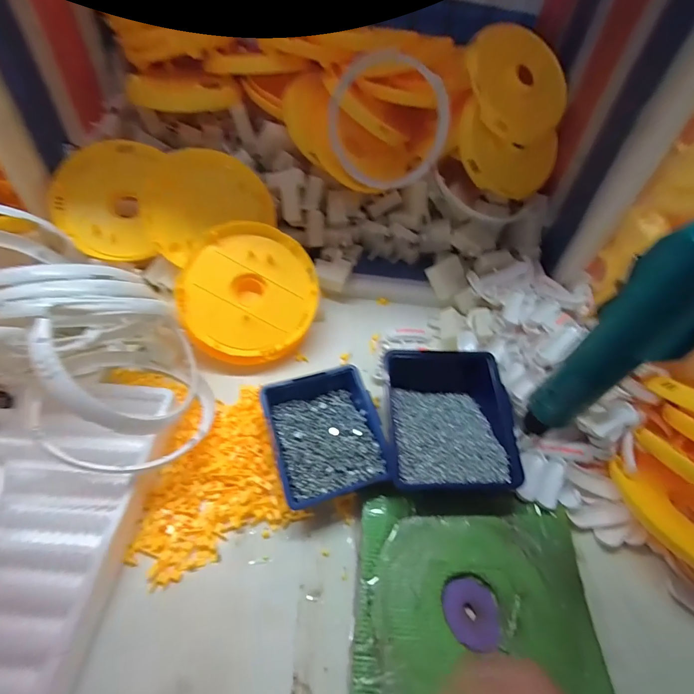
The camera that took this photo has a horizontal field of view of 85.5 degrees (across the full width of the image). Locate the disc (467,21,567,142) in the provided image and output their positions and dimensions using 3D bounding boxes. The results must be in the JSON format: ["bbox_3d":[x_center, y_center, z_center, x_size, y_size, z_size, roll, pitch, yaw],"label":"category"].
[{"bbox_3d":[0.265,-0.403,0.575,0.154,0.158,0.020,-15,13,-12],"label":"disc"}]

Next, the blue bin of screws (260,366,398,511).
[{"bbox_3d":[-0.024,0.099,0.430,0.119,0.048,0.137,-13,53,-16],"label":"blue bin of screws"}]

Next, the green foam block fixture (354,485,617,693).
[{"bbox_3d":[0.122,0.244,0.355,0.224,0.015,0.213,4,51,-3],"label":"green foam block fixture"}]

